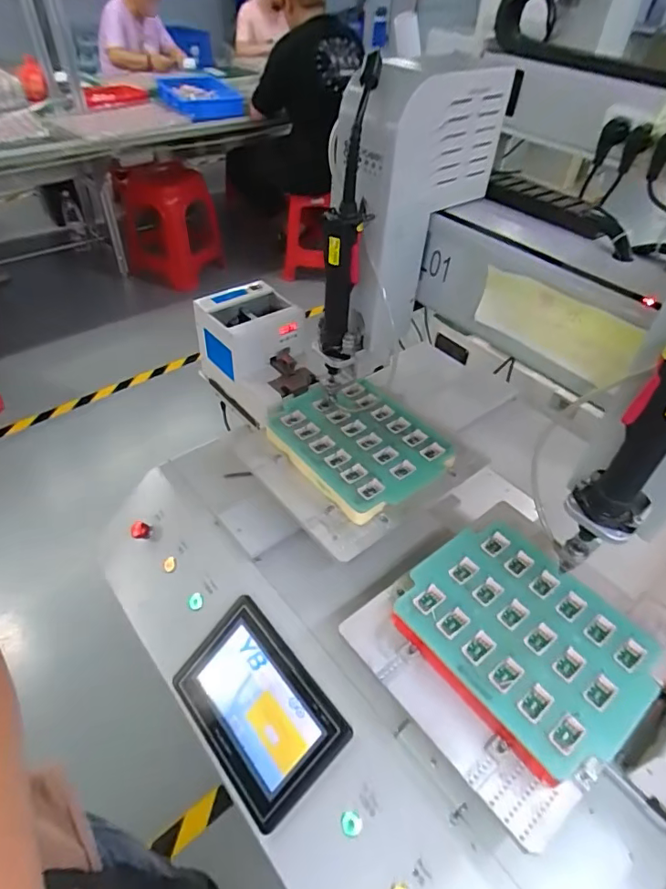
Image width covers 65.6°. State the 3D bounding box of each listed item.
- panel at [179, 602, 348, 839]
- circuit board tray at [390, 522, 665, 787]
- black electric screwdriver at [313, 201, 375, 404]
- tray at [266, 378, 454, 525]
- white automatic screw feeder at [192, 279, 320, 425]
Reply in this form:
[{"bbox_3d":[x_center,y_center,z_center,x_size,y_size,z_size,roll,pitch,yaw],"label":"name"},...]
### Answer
[{"bbox_3d":[-0.087,0.296,0.584,0.147,0.020,0.199,-50,59,5],"label":"panel"},{"bbox_3d":[0.189,0.190,0.517,0.172,0.032,0.224,-29,55,-30],"label":"circuit board tray"},{"bbox_3d":[0.009,-0.156,0.637,0.051,0.251,0.048,-2,46,-8],"label":"black electric screwdriver"},{"bbox_3d":[0.035,-0.010,0.699,0.175,0.026,0.222,-27,54,-29],"label":"tray"},{"bbox_3d":[-0.111,-0.138,0.823,0.133,0.141,0.213,-27,54,-29],"label":"white automatic screw feeder"}]

